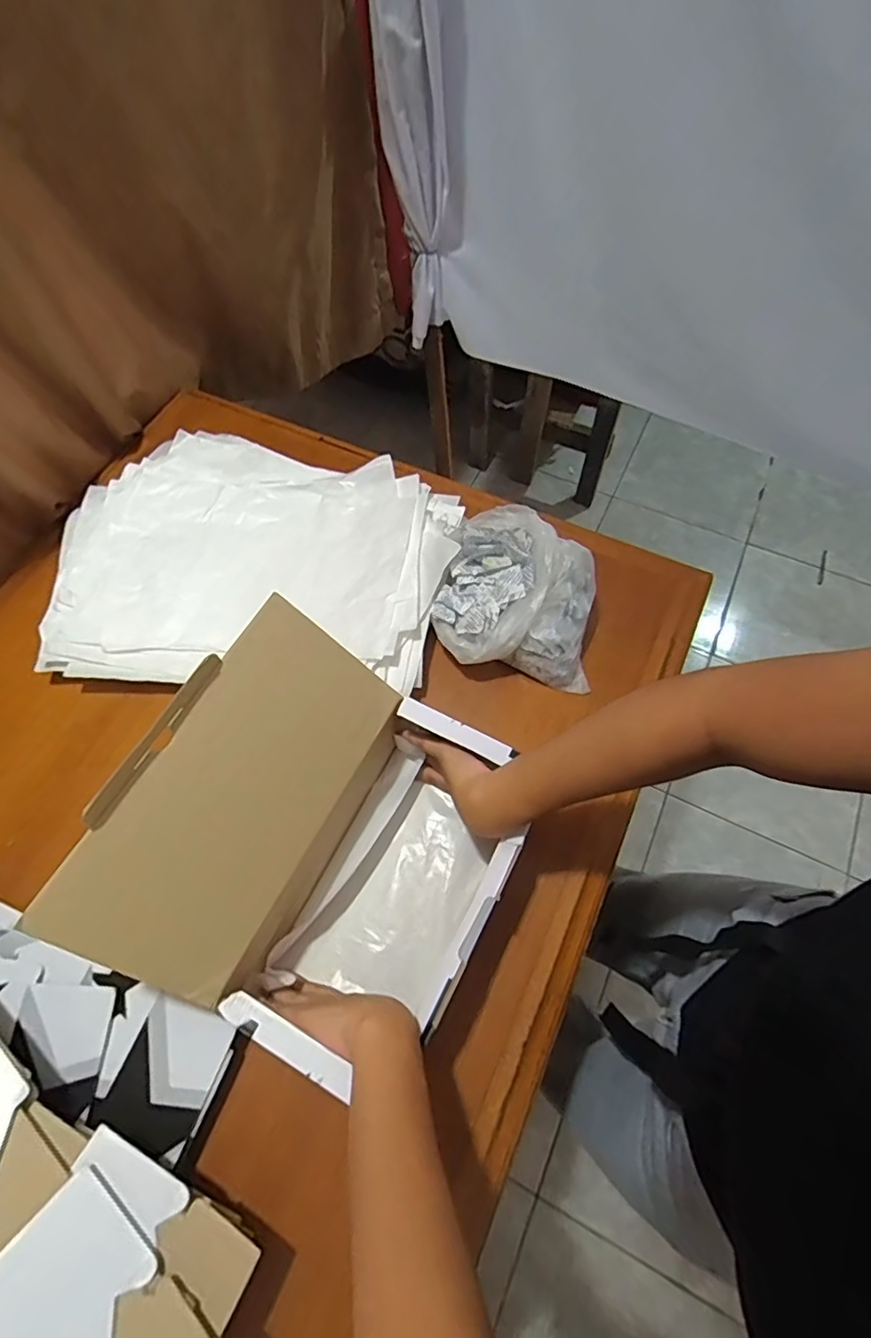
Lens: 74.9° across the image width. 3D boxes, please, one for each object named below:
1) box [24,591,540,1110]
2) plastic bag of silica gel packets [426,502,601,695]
[{"bbox_3d":[-0.085,0.141,0.457,0.248,0.202,0.274,25,67,13],"label":"box"},{"bbox_3d":[0.088,-0.082,0.620,0.170,0.083,0.165,8,64,5],"label":"plastic bag of silica gel packets"}]

